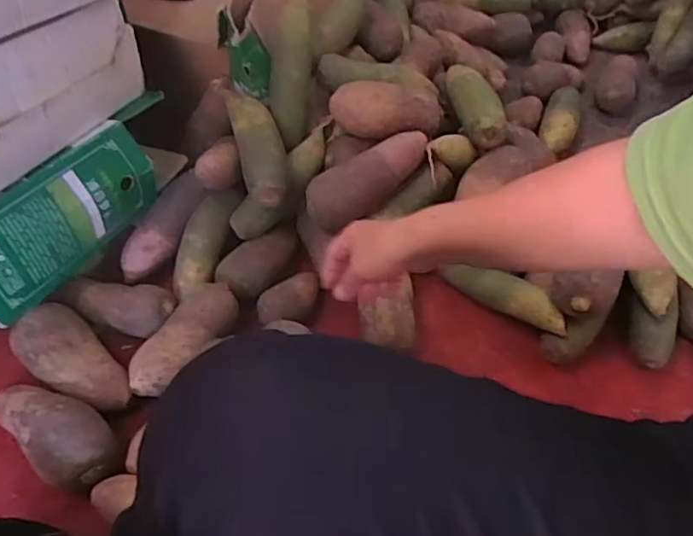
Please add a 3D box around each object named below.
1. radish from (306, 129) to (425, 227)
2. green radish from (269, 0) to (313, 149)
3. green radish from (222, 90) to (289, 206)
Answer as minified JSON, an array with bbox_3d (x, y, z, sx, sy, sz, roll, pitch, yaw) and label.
[{"bbox_3d":[0.029,-0.120,0.757,0.180,0.061,0.059,-34,58,1],"label":"radish"},{"bbox_3d":[-0.076,-0.278,0.822,0.053,0.212,0.059,4,8,2],"label":"green radish"},{"bbox_3d":[-0.117,-0.171,0.780,0.059,0.046,0.192,-12,53,-10],"label":"green radish"}]

